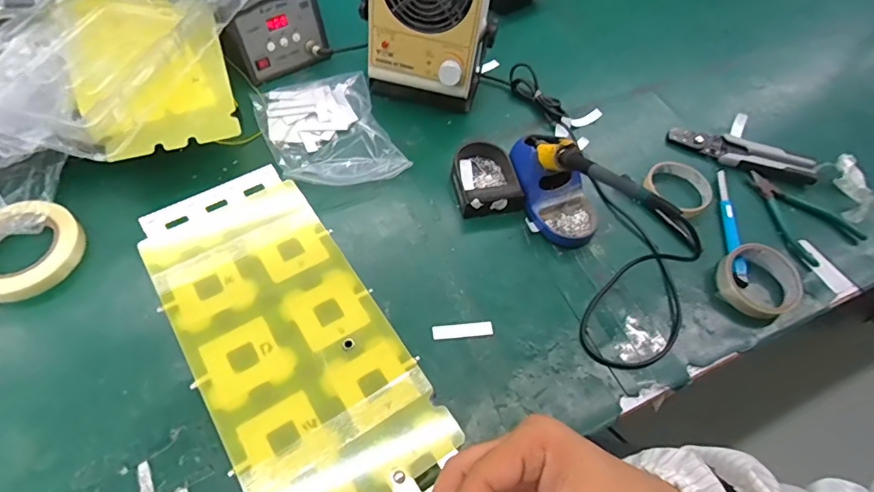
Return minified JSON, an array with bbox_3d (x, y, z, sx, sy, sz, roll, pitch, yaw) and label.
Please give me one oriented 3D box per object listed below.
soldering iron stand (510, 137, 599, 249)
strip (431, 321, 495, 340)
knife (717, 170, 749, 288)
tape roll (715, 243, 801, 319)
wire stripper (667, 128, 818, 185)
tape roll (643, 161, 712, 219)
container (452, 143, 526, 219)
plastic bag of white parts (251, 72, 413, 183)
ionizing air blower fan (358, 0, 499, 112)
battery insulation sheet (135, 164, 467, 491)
[{"bbox_3d":[0.148,-0.080,0.608,0.091,0.084,0.149,-25,63,-19],"label":"soldering iron stand"},{"bbox_3d":[0.028,0.091,0.536,0.065,0.004,0.017,-4,58,-7],"label":"strip"},{"bbox_3d":[0.379,-0.029,0.638,0.022,0.009,0.177,10,58,2],"label":"knife"},{"bbox_3d":[0.386,0.038,0.589,0.105,0.026,0.087,-27,64,-20],"label":"tape roll"},{"bbox_3d":[0.435,-0.134,0.708,0.200,0.021,0.052,19,58,7],"label":"wire stripper"},{"bbox_3d":[0.324,-0.081,0.664,0.084,0.020,0.084,2,58,-3],"label":"tape roll"},{"bbox_3d":[0.061,-0.084,0.627,0.077,0.029,0.095,-9,59,-10],"label":"container"},{"bbox_3d":[-0.150,-0.159,0.671,0.156,0.027,0.204,-20,62,-16],"label":"plastic bag of white parts"},{"bbox_3d":[-0.006,-0.306,0.639,0.159,0.245,0.122,22,59,9],"label":"ionizing air blower fan"},{"bbox_3d":[-0.114,0.066,0.375,0.137,0.005,0.309,-28,64,-20],"label":"battery insulation sheet"}]

